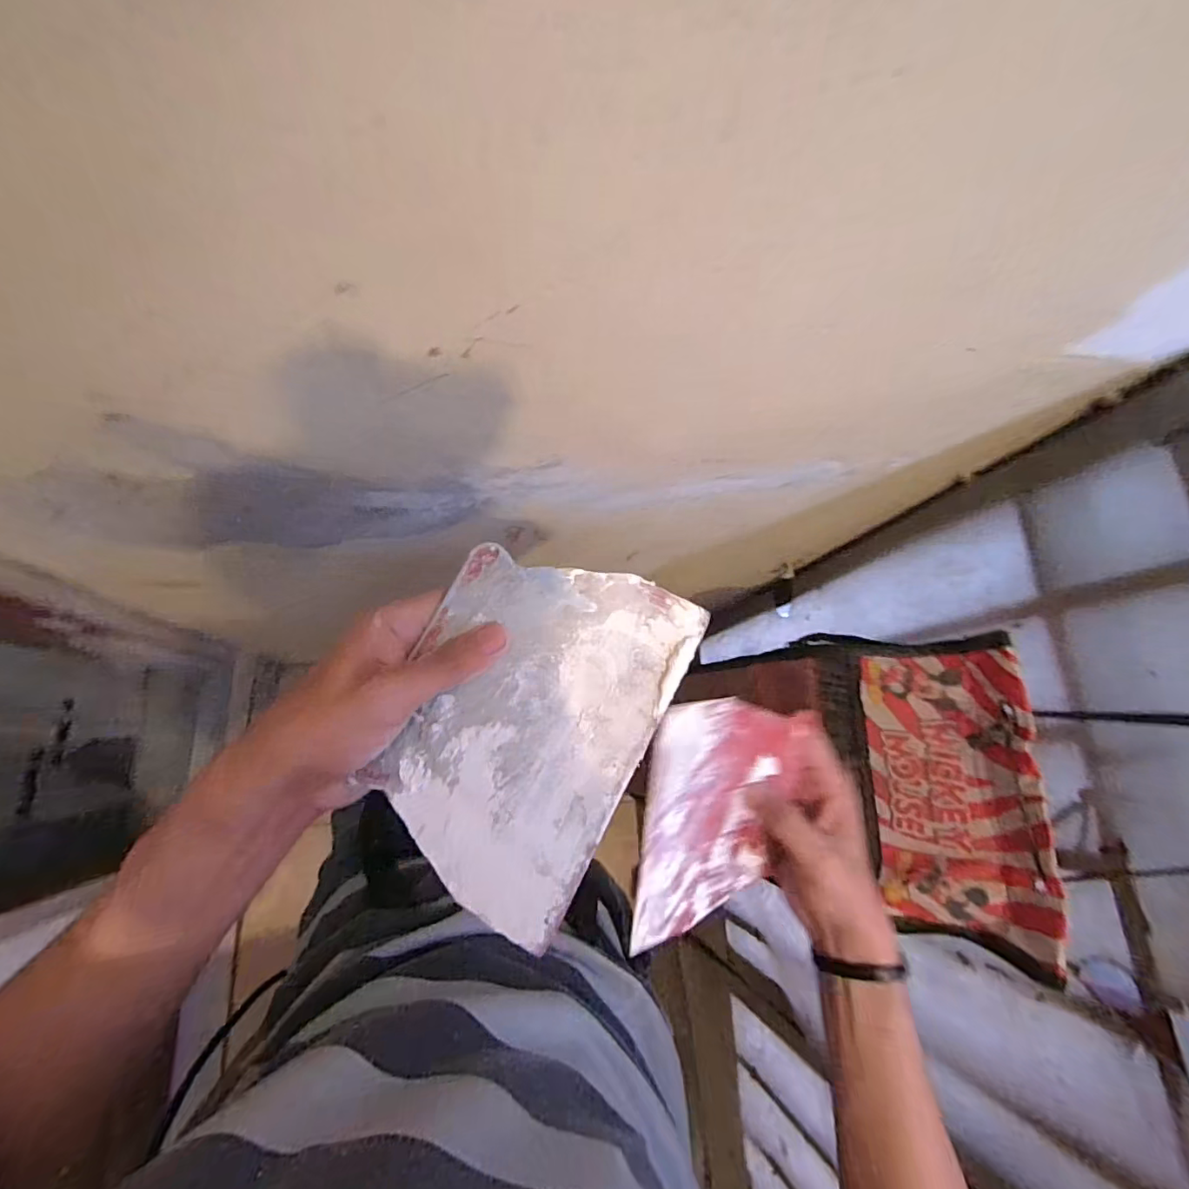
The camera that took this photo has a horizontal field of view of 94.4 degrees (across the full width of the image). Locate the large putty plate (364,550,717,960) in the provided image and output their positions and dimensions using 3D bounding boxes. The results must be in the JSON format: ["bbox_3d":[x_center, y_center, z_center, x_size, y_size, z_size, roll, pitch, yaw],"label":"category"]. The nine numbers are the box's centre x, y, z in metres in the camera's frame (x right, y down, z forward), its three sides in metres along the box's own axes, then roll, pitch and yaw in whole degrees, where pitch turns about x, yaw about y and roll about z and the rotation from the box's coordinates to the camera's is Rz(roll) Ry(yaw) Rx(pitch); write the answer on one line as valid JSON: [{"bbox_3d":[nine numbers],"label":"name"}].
[{"bbox_3d":[-0.037,0.058,0.274,0.126,0.004,0.168,26,77,13],"label":"large putty plate"}]

